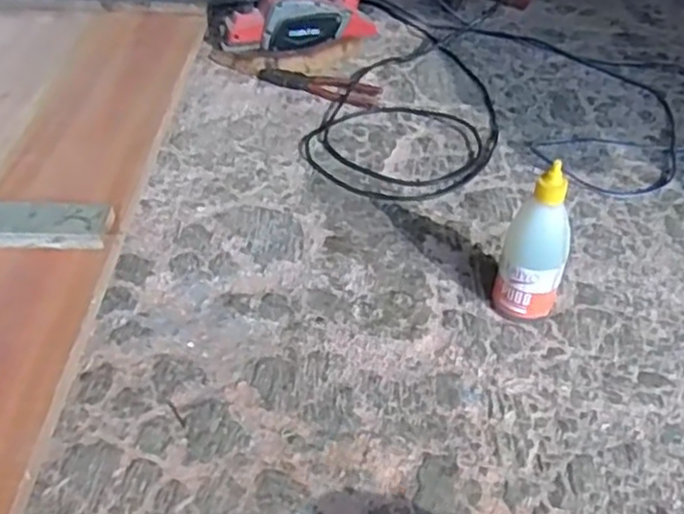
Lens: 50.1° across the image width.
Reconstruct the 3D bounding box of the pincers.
[{"bbox_3d":[-0.033,-0.280,1.192,0.202,0.020,0.062,14,44,15],"label":"pincers"}]

